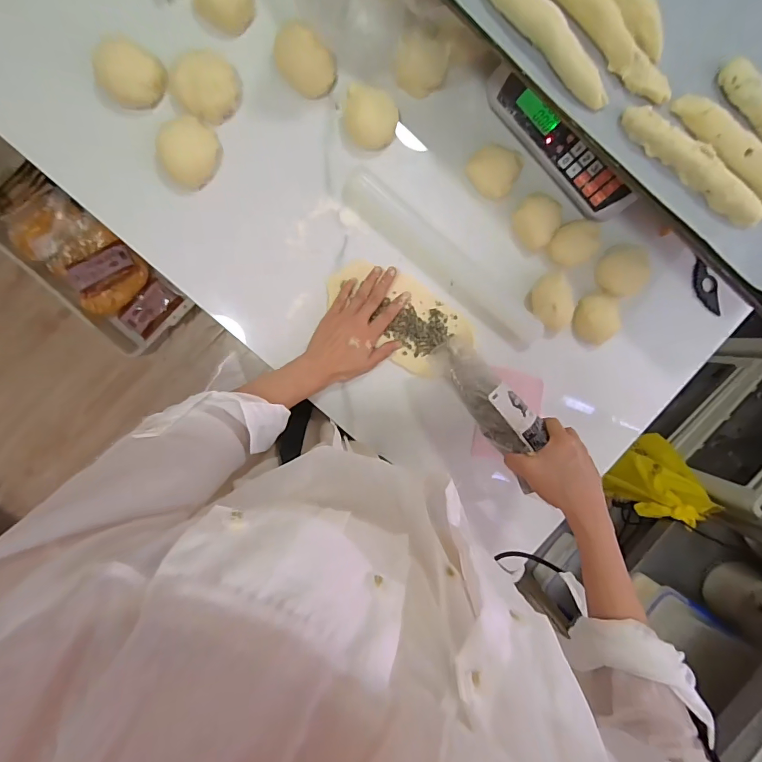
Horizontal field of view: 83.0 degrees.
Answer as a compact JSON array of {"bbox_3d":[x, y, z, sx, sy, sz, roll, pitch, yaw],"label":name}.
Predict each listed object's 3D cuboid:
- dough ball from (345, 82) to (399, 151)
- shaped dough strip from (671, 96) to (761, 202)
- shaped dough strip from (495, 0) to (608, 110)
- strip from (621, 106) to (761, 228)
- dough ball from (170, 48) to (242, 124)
[{"bbox_3d":[-0.012,-0.318,0.521,0.065,0.029,0.064,-1,97,-8],"label":"dough ball"},{"bbox_3d":[0.405,-0.249,0.480,0.194,0.031,0.025,36,91,-10],"label":"shaped dough strip"},{"bbox_3d":[0.168,-0.358,0.440,0.188,0.027,0.026,41,90,-10],"label":"shaped dough strip"},{"bbox_3d":[0.350,-0.236,0.475,0.198,0.027,0.031,30,92,-10],"label":"strip"},{"bbox_3d":[-0.195,-0.330,0.487,0.076,0.040,0.059,-24,100,-3],"label":"dough ball"}]

